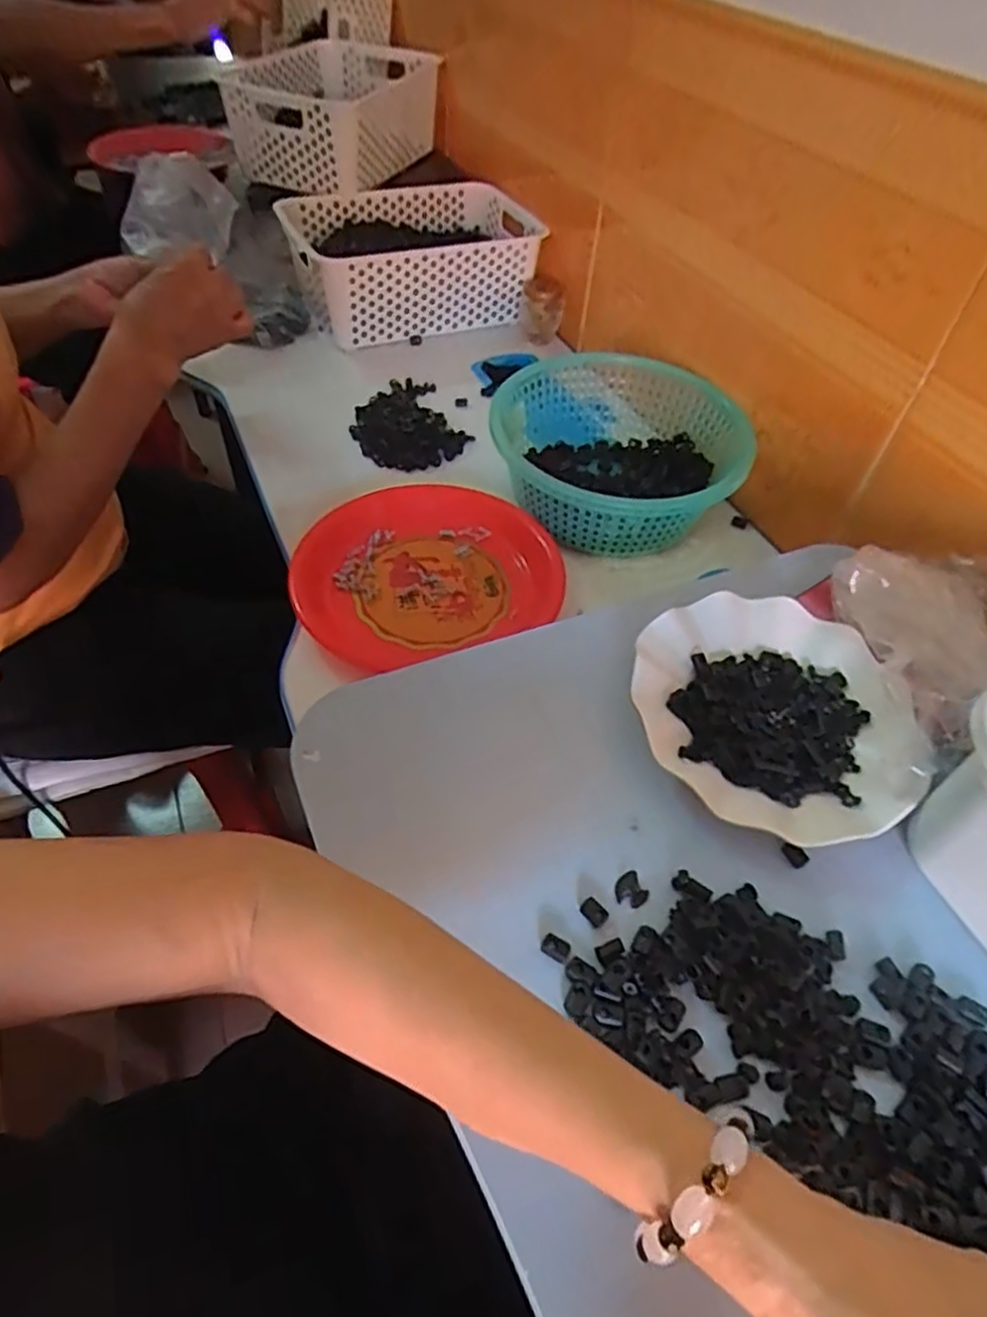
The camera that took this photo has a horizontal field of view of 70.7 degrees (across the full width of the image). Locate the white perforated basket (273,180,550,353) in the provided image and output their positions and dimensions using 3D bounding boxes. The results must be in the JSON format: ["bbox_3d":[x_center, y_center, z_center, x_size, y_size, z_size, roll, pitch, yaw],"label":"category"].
[{"bbox_3d":[-0.103,-0.521,0.913,0.304,0.120,0.213,-18,53,-17],"label":"white perforated basket"}]

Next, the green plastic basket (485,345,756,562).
[{"bbox_3d":[0.112,-0.194,0.676,0.214,0.098,0.212,-5,50,-8],"label":"green plastic basket"}]

